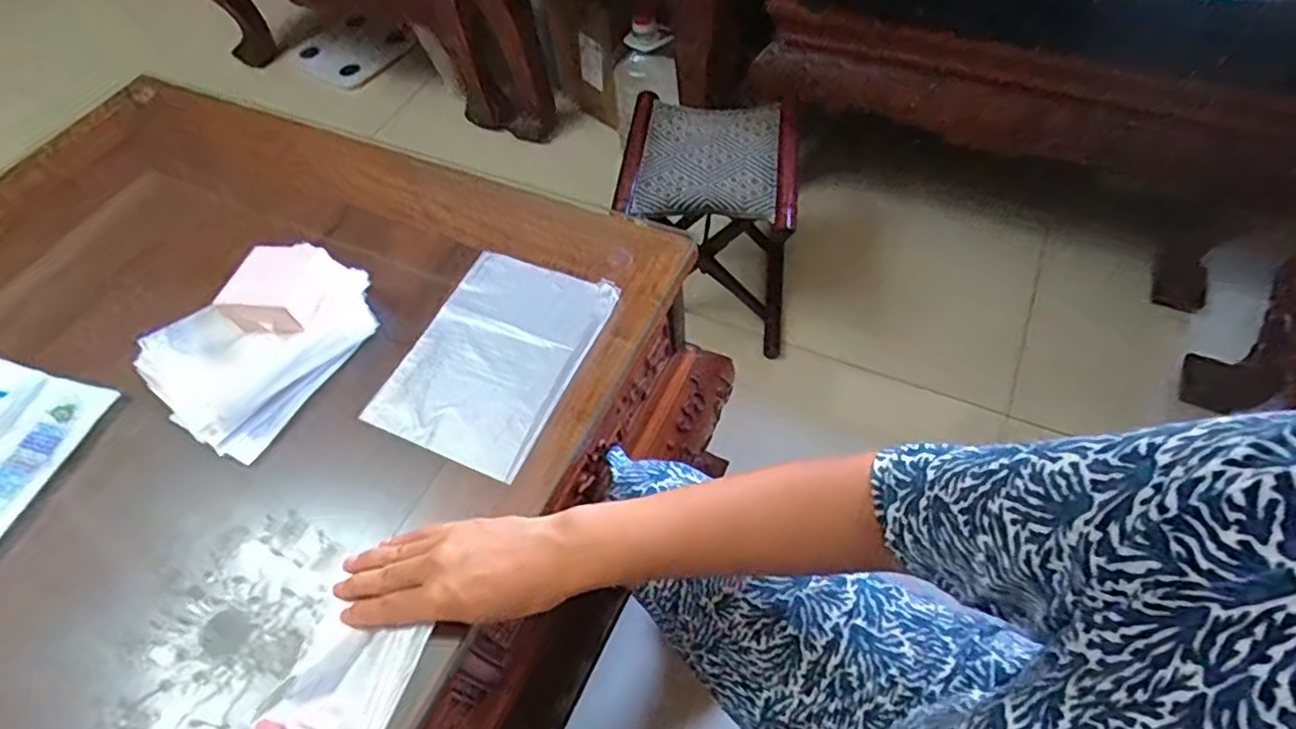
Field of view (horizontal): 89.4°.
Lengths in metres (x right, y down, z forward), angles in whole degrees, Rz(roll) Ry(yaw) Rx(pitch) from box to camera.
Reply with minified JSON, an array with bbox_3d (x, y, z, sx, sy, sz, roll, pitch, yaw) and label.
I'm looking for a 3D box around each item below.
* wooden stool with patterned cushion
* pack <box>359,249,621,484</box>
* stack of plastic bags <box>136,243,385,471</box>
[{"bbox_3d":[0.110,-0.263,1.204,0.292,0.317,0.359,2,57,6],"label":"wooden stool with patterned cushion"},{"bbox_3d":[-0.132,-0.011,0.564,0.148,0.010,0.194,19,60,16],"label":"pack"},{"bbox_3d":[-0.329,-0.024,0.561,0.118,0.050,0.183,26,62,20],"label":"stack of plastic bags"}]

